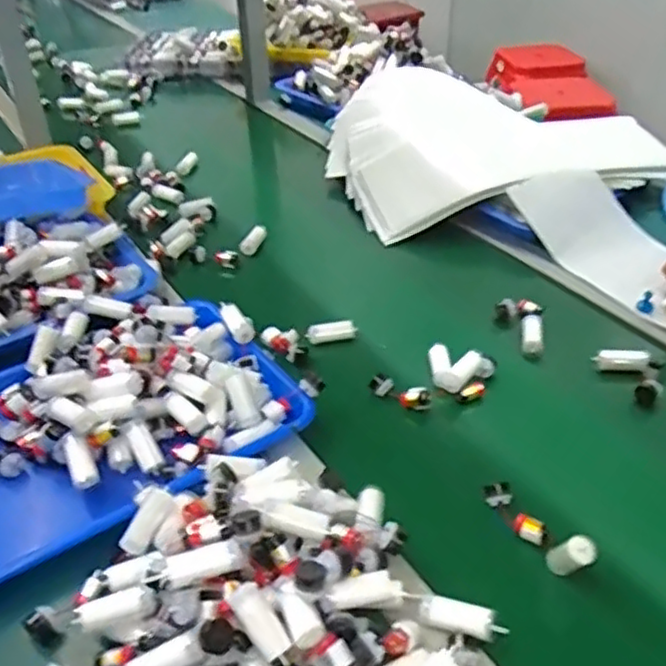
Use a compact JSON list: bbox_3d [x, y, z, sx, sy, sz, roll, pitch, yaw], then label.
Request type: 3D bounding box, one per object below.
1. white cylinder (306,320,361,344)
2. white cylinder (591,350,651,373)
[{"bbox_3d":[-0.001,-0.002,0.783,0.059,0.017,0.015,-13,38,-14],"label":"white cylinder"},{"bbox_3d":[0.305,0.030,0.729,0.055,0.021,0.017,-1,35,25],"label":"white cylinder"}]

